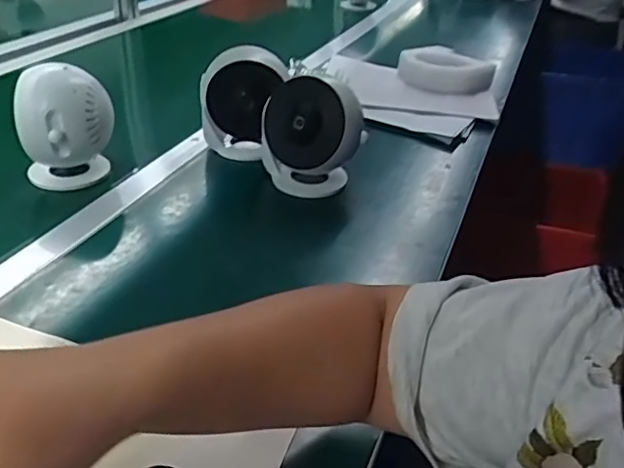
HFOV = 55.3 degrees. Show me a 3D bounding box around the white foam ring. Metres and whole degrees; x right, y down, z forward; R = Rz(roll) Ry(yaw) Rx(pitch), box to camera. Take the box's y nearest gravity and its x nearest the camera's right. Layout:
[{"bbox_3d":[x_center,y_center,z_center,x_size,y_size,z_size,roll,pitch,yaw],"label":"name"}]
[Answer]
[{"bbox_3d":[0.241,-0.295,1.074,0.172,0.053,0.168,12,33,12],"label":"white foam ring"}]

